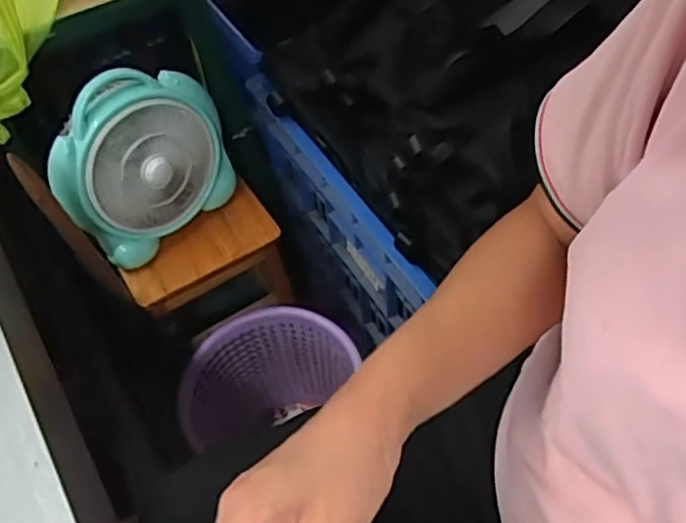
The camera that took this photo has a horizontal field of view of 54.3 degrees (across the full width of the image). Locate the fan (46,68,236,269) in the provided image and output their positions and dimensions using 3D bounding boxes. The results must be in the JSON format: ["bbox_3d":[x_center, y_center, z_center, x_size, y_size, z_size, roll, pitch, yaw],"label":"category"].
[{"bbox_3d":[-0.265,-0.131,0.890,0.233,0.215,0.076,-39,60,-21],"label":"fan"}]

